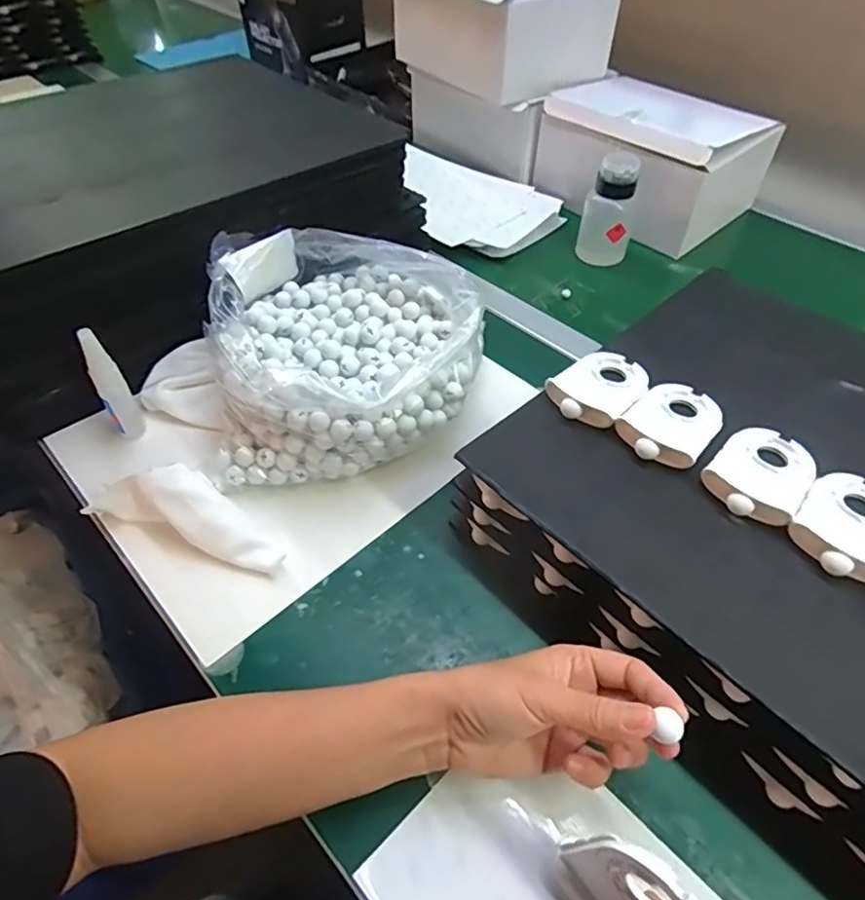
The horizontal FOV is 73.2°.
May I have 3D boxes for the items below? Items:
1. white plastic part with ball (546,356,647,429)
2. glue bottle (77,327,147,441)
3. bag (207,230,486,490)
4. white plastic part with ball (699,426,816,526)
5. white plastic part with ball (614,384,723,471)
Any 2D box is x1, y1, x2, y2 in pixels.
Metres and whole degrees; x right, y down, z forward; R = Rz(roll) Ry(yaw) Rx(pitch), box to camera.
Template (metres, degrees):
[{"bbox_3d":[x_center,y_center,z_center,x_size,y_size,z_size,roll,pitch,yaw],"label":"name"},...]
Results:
[{"bbox_3d":[0.131,-0.048,0.450,0.084,0.017,0.056,-36,58,-28],"label":"white plastic part with ball"},{"bbox_3d":[-0.271,-0.056,0.491,0.024,0.108,0.025,-25,53,-22],"label":"glue bottle"},{"bbox_3d":[-0.076,-0.094,0.515,0.222,0.119,0.212,-6,49,-7],"label":"bag"},{"bbox_3d":[0.225,0.014,0.398,0.058,0.015,0.088,34,56,26],"label":"white plastic part with ball"},{"bbox_3d":[0.177,-0.020,0.427,0.087,0.016,0.057,-36,58,-28],"label":"white plastic part with ball"}]

